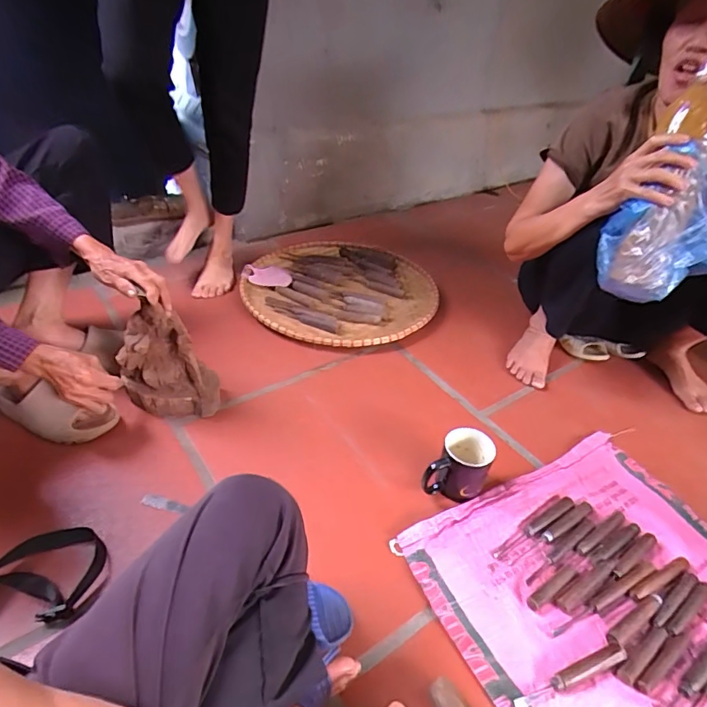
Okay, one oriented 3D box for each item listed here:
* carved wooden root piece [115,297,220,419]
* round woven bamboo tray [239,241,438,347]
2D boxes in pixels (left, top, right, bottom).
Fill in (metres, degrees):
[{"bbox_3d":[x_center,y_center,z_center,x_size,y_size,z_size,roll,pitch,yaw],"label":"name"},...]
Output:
[{"bbox_3d":[-0.331,0.023,0.878,0.164,0.217,0.084,-7,40,-16],"label":"carved wooden root piece"},{"bbox_3d":[-0.027,-0.179,1.286,0.468,0.053,0.495,3,38,-3],"label":"round woven bamboo tray"}]

